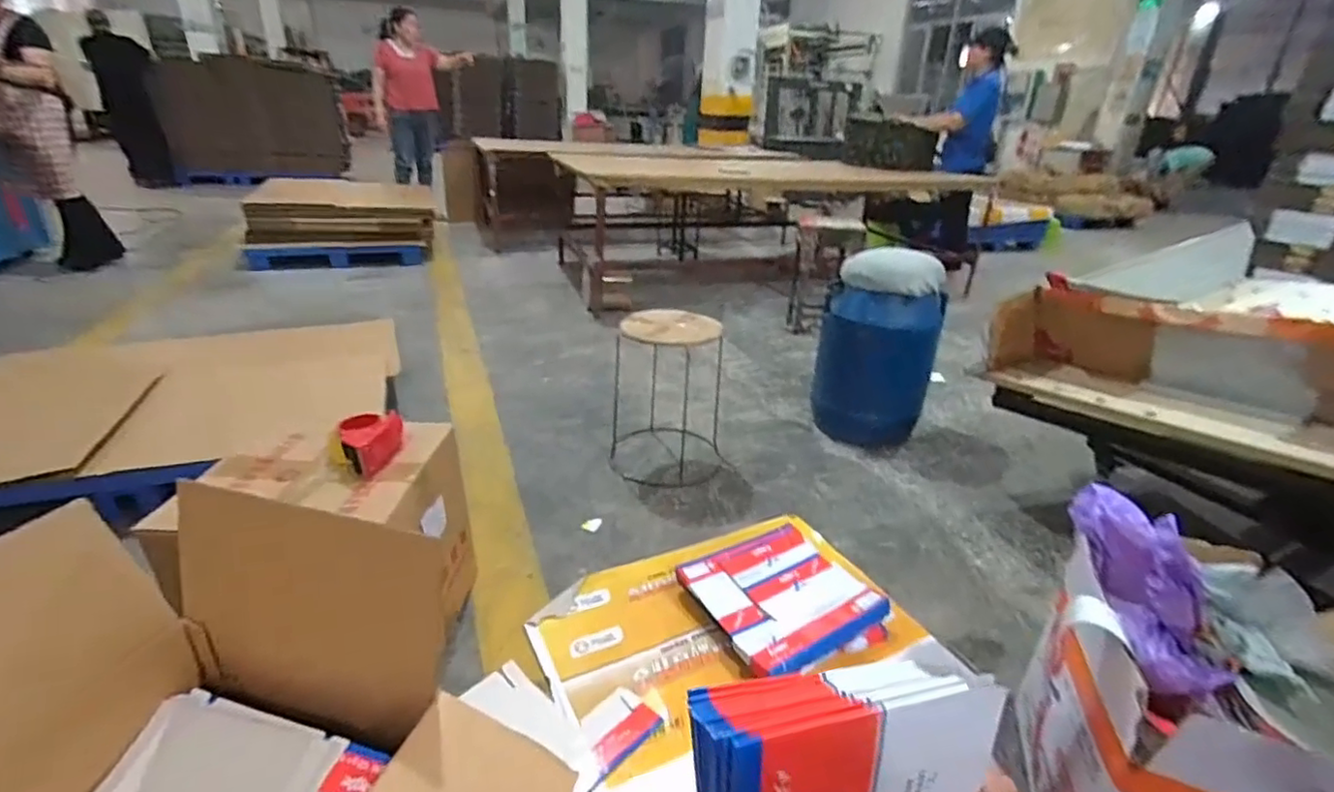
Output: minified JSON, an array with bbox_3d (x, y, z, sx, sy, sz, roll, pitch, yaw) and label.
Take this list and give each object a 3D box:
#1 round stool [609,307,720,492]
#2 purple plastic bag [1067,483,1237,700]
[{"bbox_3d":[0.004,-0.035,1.860,0.318,0.472,0.362,2,26,-2],"label":"round stool"},{"bbox_3d":[0.697,0.255,0.878,0.097,0.165,0.311,2,51,-2],"label":"purple plastic bag"}]

